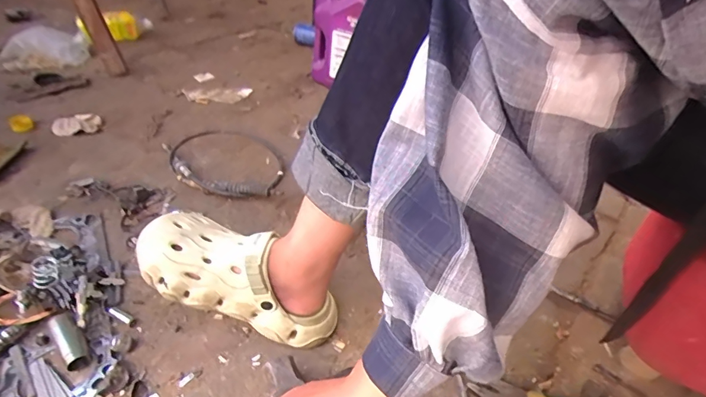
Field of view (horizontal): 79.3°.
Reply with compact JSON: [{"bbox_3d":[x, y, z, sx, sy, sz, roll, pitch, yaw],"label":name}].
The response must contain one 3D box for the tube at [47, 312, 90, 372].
[{"bbox_3d":[-0.338,0.168,0.505,0.025,0.024,0.080,-27,48,-34],"label":"tube"}]

